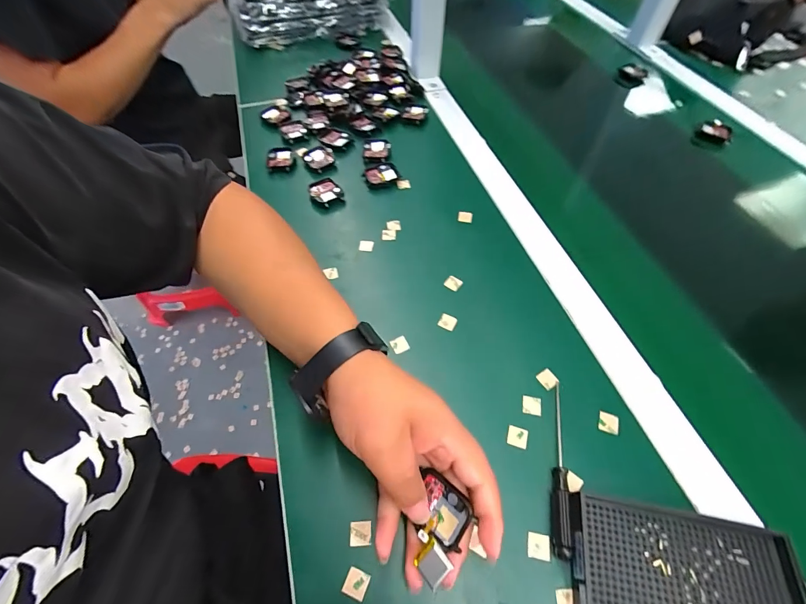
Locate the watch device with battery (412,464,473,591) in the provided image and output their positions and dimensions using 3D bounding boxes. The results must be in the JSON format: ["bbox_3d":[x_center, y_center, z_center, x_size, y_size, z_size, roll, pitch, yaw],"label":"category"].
[{"bbox_3d":[0.024,0.144,0.231,0.031,0.018,0.058,11,68,8],"label":"watch device with battery"}]

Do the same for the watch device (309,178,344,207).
[{"bbox_3d":[-0.099,-0.141,0.467,0.036,0.010,0.043,-32,62,-19],"label":"watch device"}]

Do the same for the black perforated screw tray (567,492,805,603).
[{"bbox_3d":[0.186,0.190,0.240,0.138,0.024,0.089,9,57,6],"label":"black perforated screw tray"}]

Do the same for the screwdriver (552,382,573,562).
[{"bbox_3d":[0.126,0.126,0.288,0.011,0.012,0.131,12,57,8],"label":"screwdriver"}]

